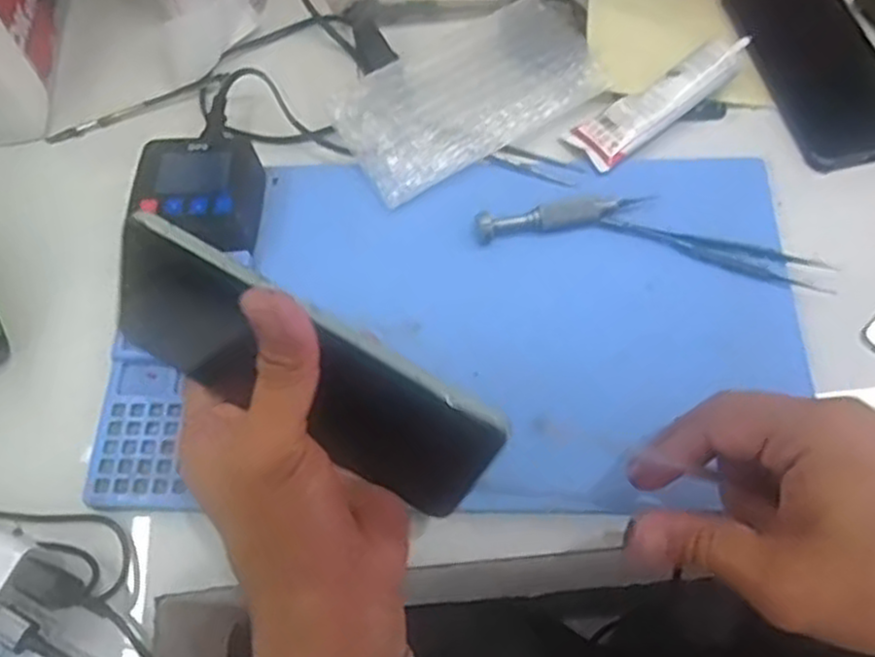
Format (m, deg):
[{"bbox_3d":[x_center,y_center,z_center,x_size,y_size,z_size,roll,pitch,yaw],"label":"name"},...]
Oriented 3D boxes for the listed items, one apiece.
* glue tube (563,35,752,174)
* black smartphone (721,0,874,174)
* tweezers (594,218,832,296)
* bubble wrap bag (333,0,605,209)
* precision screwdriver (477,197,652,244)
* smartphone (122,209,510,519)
[{"bbox_3d":[0.145,-0.147,0.485,0.124,0.017,0.038,-35,68,-1],"label":"glue tube"},{"bbox_3d":[0.258,-0.174,0.513,0.084,0.015,0.155,-11,62,-2],"label":"black smartphone"},{"bbox_3d":[0.161,-0.044,0.441,0.128,0.004,0.019,16,64,12],"label":"tweezers"},{"bbox_3d":[0.025,-0.157,0.493,0.182,0.017,0.094,-31,64,-12],"label":"bubble wrap bag"},{"bbox_3d":[0.074,-0.067,0.452,0.103,0.010,0.018,-11,62,-2],"label":"precision screwdriver"},{"bbox_3d":[-0.054,0.019,0.300,0.157,0.070,0.007,31,42,2],"label":"smartphone"}]

